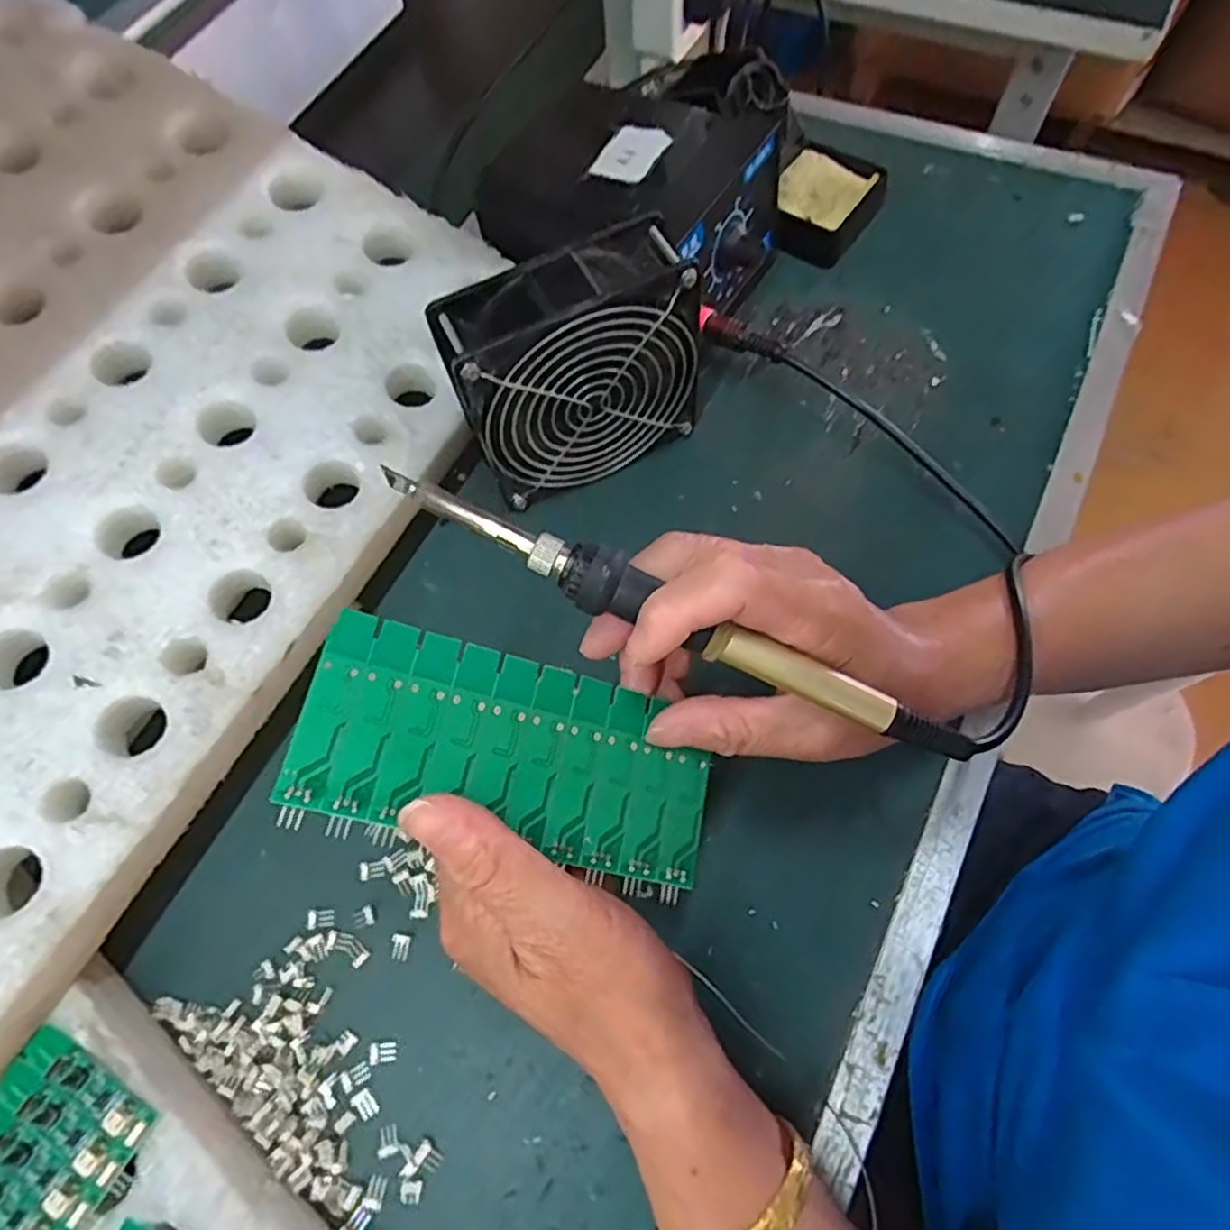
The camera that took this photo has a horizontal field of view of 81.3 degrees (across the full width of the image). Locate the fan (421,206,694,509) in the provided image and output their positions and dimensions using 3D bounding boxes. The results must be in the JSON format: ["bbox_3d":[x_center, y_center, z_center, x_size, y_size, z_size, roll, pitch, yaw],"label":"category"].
[{"bbox_3d":[-0.019,-0.121,0.362,0.118,0.114,0.043,-23,66,-7],"label":"fan"}]

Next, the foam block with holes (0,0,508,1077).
[{"bbox_3d":[-0.312,-0.054,0.322,0.371,0.018,0.542,31,69,0],"label":"foam block with holes"}]

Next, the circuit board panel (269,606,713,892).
[{"bbox_3d":[-0.032,0.048,0.240,0.138,0.004,0.064,22,66,-14],"label":"circuit board panel"}]

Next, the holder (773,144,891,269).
[{"bbox_3d":[0.137,-0.269,0.464,0.061,0.026,0.084,29,70,16],"label":"holder"}]

